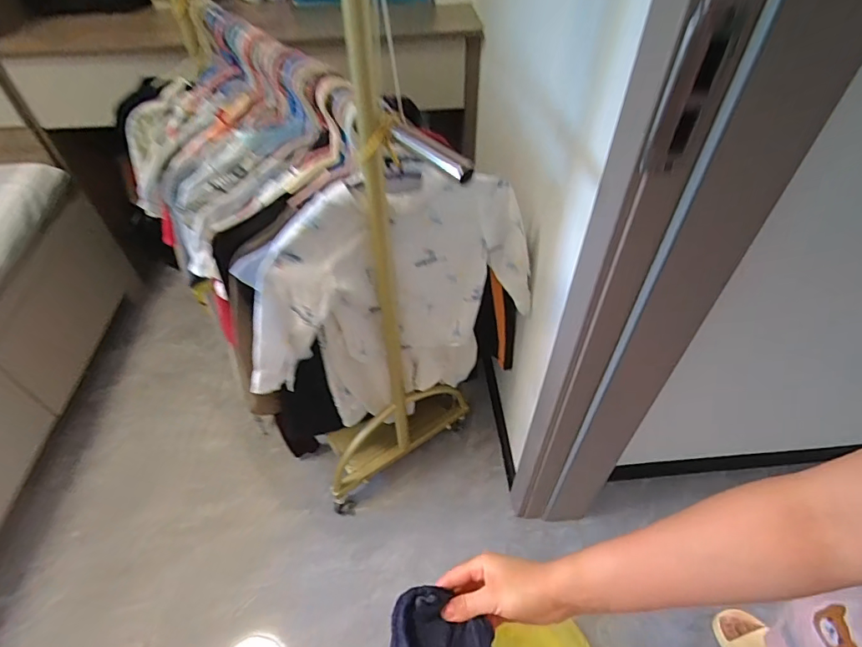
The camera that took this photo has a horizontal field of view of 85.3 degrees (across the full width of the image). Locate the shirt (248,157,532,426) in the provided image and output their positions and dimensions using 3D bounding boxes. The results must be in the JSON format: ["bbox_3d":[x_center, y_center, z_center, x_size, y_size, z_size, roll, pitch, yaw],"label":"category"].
[{"bbox_3d":[-0.063,-0.003,0.812,0.460,0.492,0.095,-15,49,-11],"label":"shirt"}]

